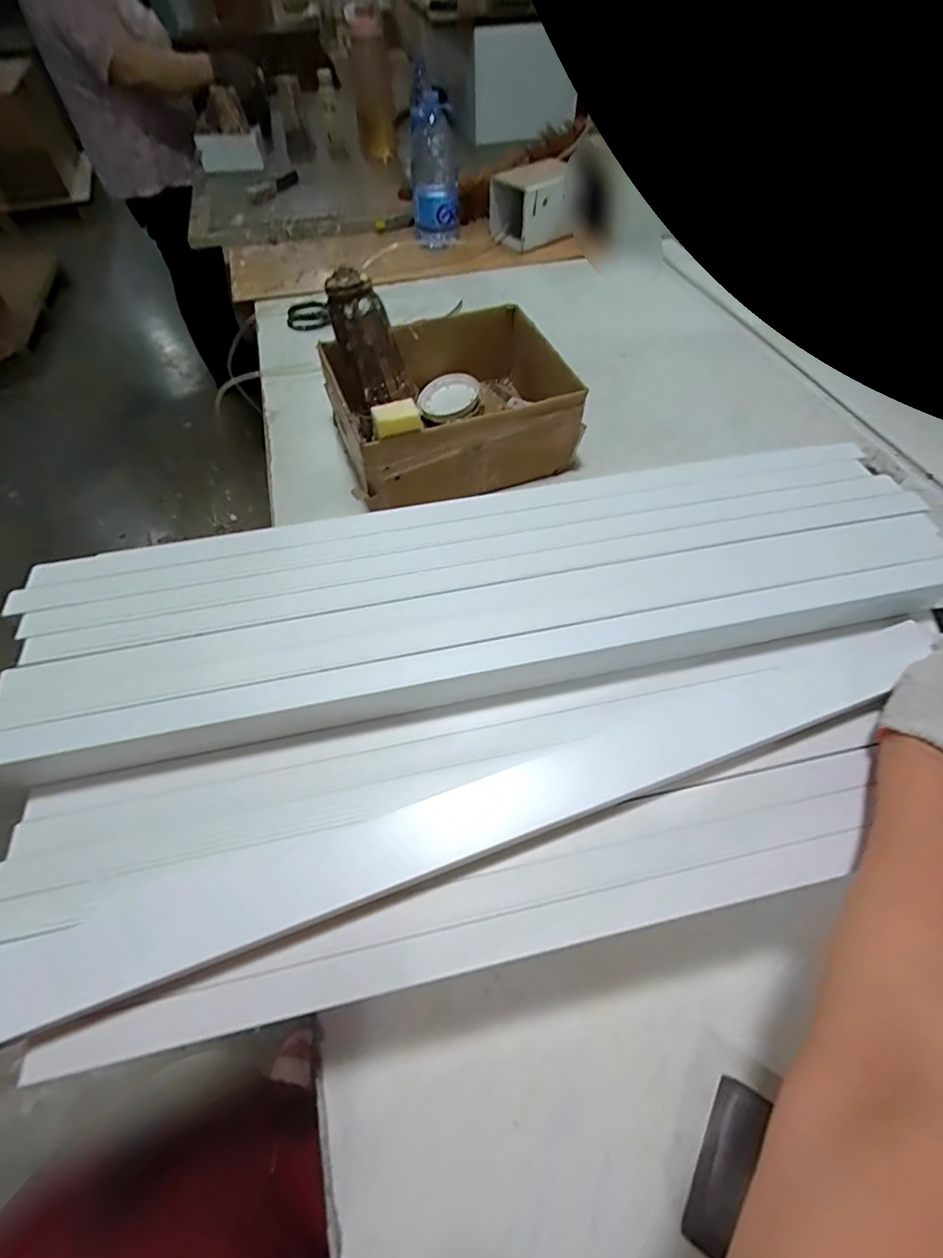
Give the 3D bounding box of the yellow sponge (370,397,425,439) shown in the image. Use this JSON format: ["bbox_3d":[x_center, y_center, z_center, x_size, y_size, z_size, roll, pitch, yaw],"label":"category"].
[{"bbox_3d":[-0.092,-0.257,0.618,0.058,0.025,0.032,-24,61,-15],"label":"yellow sponge"}]

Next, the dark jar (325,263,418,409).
[{"bbox_3d":[-0.127,-0.351,0.627,0.055,0.157,0.066,15,57,36],"label":"dark jar"}]

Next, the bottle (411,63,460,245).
[{"bbox_3d":[-0.078,-0.973,1.073,0.098,0.265,0.088,-7,58,-5],"label":"bottle"}]

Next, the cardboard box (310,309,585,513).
[{"bbox_3d":[-0.029,-0.319,0.740,0.309,0.124,0.250,-18,59,-12],"label":"cardboard box"}]

